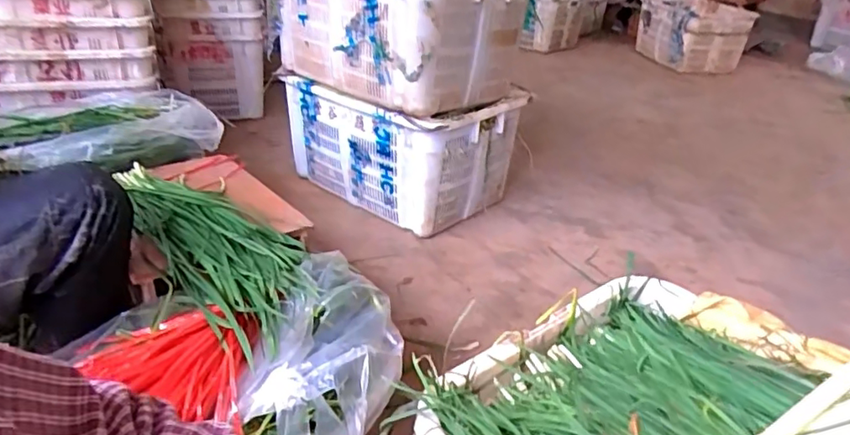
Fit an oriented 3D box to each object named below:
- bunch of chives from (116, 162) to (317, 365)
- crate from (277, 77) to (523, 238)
[{"bbox_3d":[-0.388,0.034,1.052,0.203,0.083,0.544,-23,40,-39],"label":"bunch of chives"},{"bbox_3d":[-0.075,-0.228,1.788,0.605,0.387,0.443,24,35,30],"label":"crate"}]

